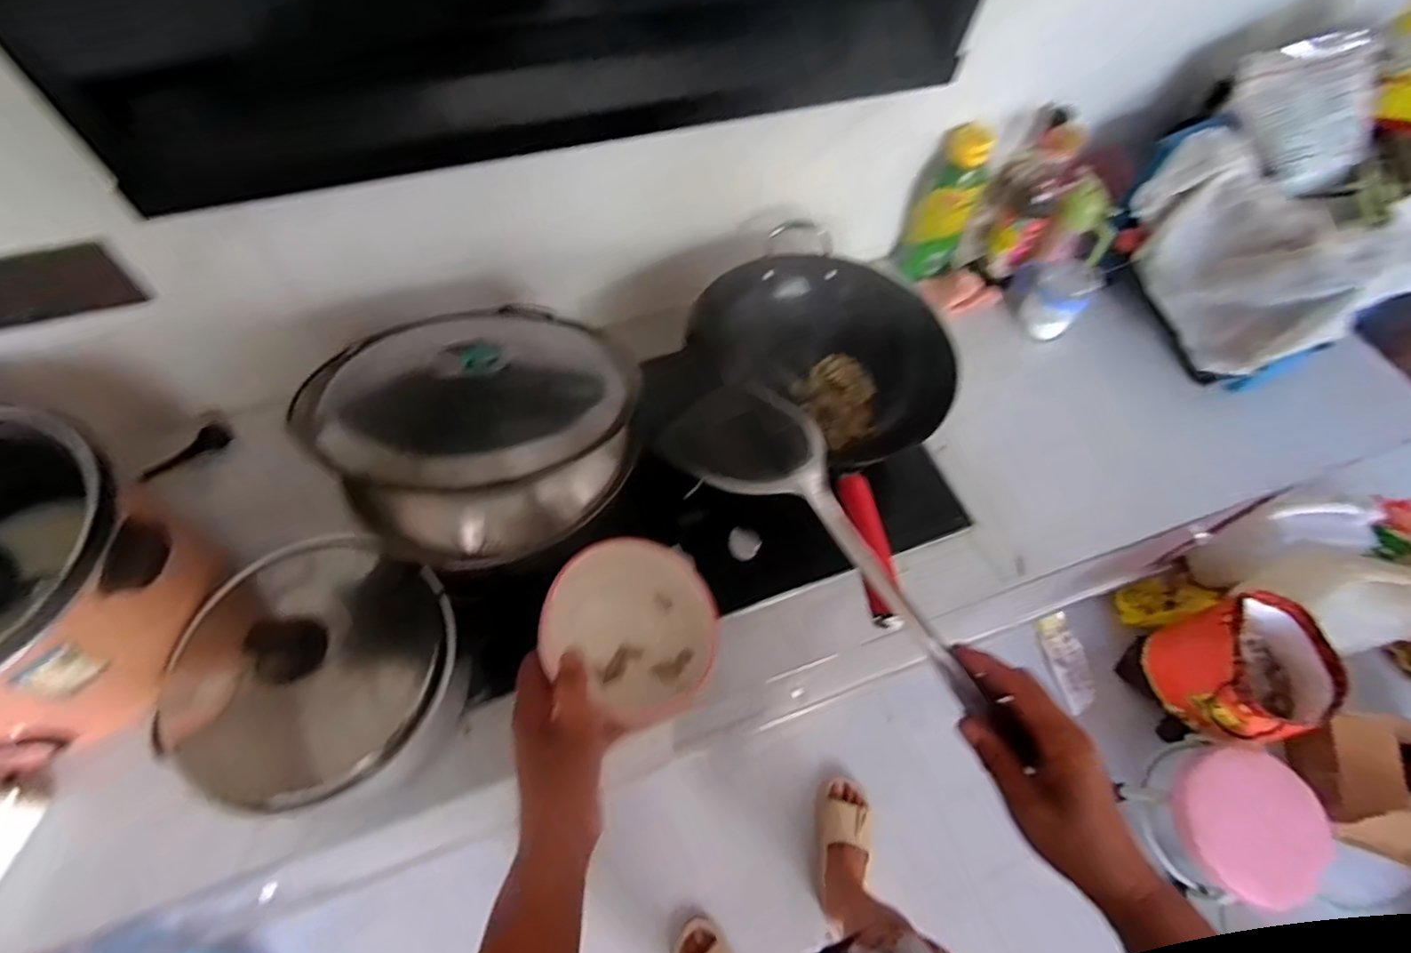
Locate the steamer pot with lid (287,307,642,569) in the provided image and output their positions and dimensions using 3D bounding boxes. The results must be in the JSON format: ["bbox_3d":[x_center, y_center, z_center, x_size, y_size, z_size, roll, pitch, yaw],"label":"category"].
[{"bbox_3d":[-0.231,-0.066,0.694,0.320,0.140,0.290,-26,65,-17],"label":"steamer pot with lid"}]

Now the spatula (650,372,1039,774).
[{"bbox_3d":[0.103,0.063,0.468,0.103,0.048,0.323,-37,83,-22],"label":"spatula"}]

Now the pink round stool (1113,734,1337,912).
[{"bbox_3d":[1.000,0.657,1.247,0.231,0.208,0.246,-29,66,-19],"label":"pink round stool"}]

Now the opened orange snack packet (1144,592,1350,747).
[{"bbox_3d":[1.111,0.407,1.349,0.234,0.228,0.254,-13,61,-11],"label":"opened orange snack packet"}]

